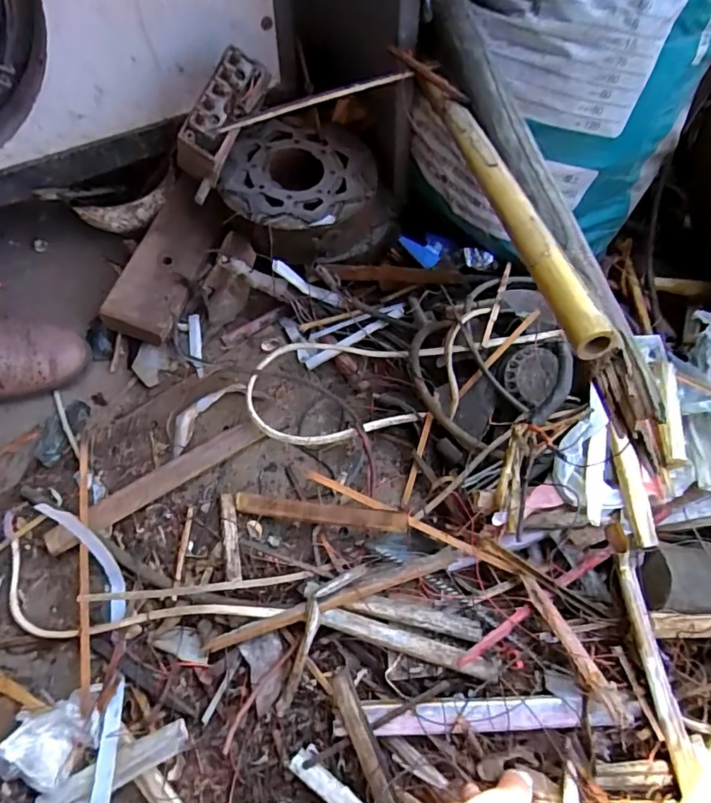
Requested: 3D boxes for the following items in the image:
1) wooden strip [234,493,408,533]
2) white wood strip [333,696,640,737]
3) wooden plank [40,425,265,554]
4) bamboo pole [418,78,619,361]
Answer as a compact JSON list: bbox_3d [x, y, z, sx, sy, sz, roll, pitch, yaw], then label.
[{"bbox_3d":[-0.034,0.100,0.466,0.159,0.009,0.018,3,63,16],"label":"wooden strip"},{"bbox_3d":[0.103,0.245,0.406,0.234,0.013,0.023,-2,64,0],"label":"white wood strip"},{"bbox_3d":[-0.186,0.079,0.493,0.206,0.016,0.026,-32,71,-13],"label":"wooden plank"},{"bbox_3d":[0.098,-0.154,0.362,0.024,0.022,0.313,-9,51,-3],"label":"bamboo pole"}]

